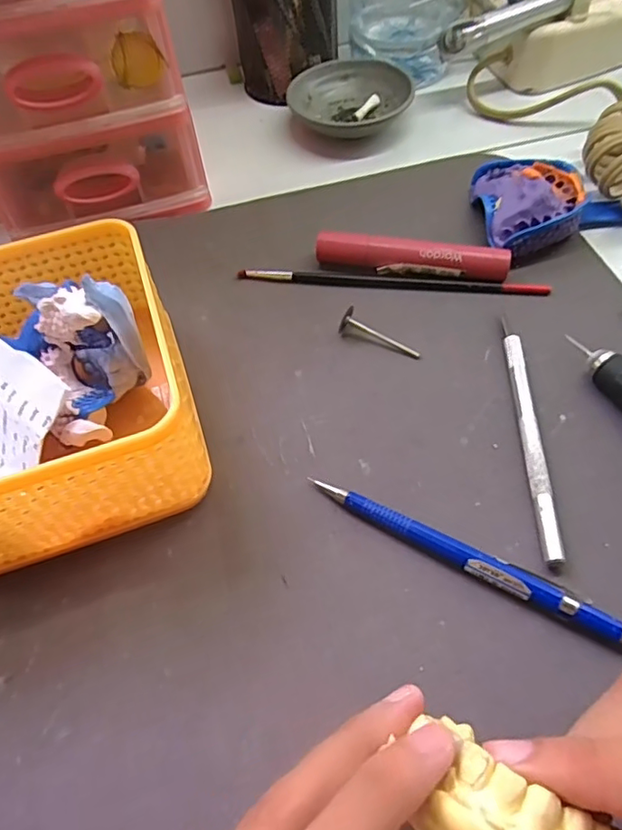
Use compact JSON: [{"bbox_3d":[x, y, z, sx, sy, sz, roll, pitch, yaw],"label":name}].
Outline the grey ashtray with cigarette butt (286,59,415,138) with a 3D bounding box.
[{"bbox_3d":[0.030,-0.230,0.404,0.073,0.031,0.067,22,61,19],"label":"grey ashtray with cigarette butt"}]

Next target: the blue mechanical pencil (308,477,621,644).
[{"bbox_3d":[0.062,0.057,0.220,0.133,0.009,0.009,24,61,20],"label":"blue mechanical pencil"}]

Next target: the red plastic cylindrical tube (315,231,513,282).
[{"bbox_3d":[0.056,-0.087,0.311,0.104,0.019,0.014,9,57,11],"label":"red plastic cylindrical tube"}]

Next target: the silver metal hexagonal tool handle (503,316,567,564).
[{"bbox_3d":[0.098,0.006,0.252,0.008,0.008,0.127,0,56,5],"label":"silver metal hexagonal tool handle"}]

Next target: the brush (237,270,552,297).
[{"bbox_3d":[0.044,-0.076,0.313,0.170,0.006,0.009,5,57,9],"label":"brush"}]

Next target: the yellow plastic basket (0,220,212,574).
[{"bbox_3d":[-0.124,-0.010,0.247,0.132,0.066,0.134,-20,57,-8],"label":"yellow plastic basket"}]

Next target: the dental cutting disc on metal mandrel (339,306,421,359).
[{"bbox_3d":[0.037,-0.043,0.288,0.044,0.013,0.011,20,60,18],"label":"dental cutting disc on metal mandrel"}]

